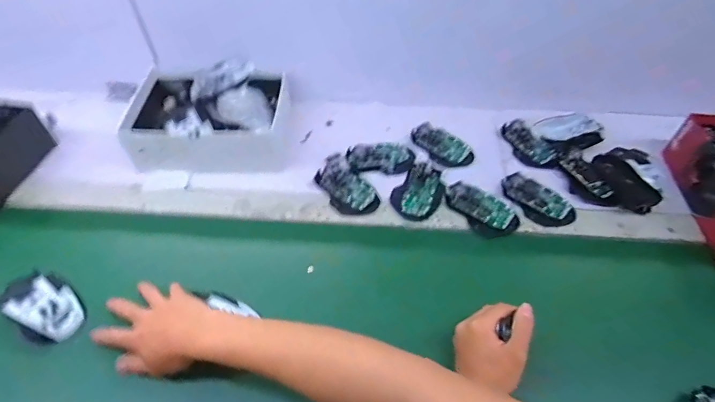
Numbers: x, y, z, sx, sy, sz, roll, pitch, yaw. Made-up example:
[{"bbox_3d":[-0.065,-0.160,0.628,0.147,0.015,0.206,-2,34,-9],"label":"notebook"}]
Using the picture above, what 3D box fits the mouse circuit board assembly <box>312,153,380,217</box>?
[{"bbox_3d":[-0.021,-0.029,0.684,0.070,0.018,0.131,-22,54,-18],"label":"mouse circuit board assembly"}]

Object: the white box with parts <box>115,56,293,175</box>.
[{"bbox_3d":[-0.248,-0.151,0.730,0.247,0.095,0.206,-1,50,-2],"label":"white box with parts"}]

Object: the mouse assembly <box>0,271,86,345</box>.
[{"bbox_3d":[-0.392,0.132,0.535,0.098,0.039,0.070,28,55,21],"label":"mouse assembly"}]

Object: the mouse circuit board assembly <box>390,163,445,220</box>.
[{"bbox_3d":[0.096,-0.017,0.675,0.072,0.018,0.107,20,53,15],"label":"mouse circuit board assembly"}]

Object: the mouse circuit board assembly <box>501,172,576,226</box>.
[{"bbox_3d":[0.278,-0.004,0.665,0.064,0.020,0.114,-31,57,-24],"label":"mouse circuit board assembly"}]

